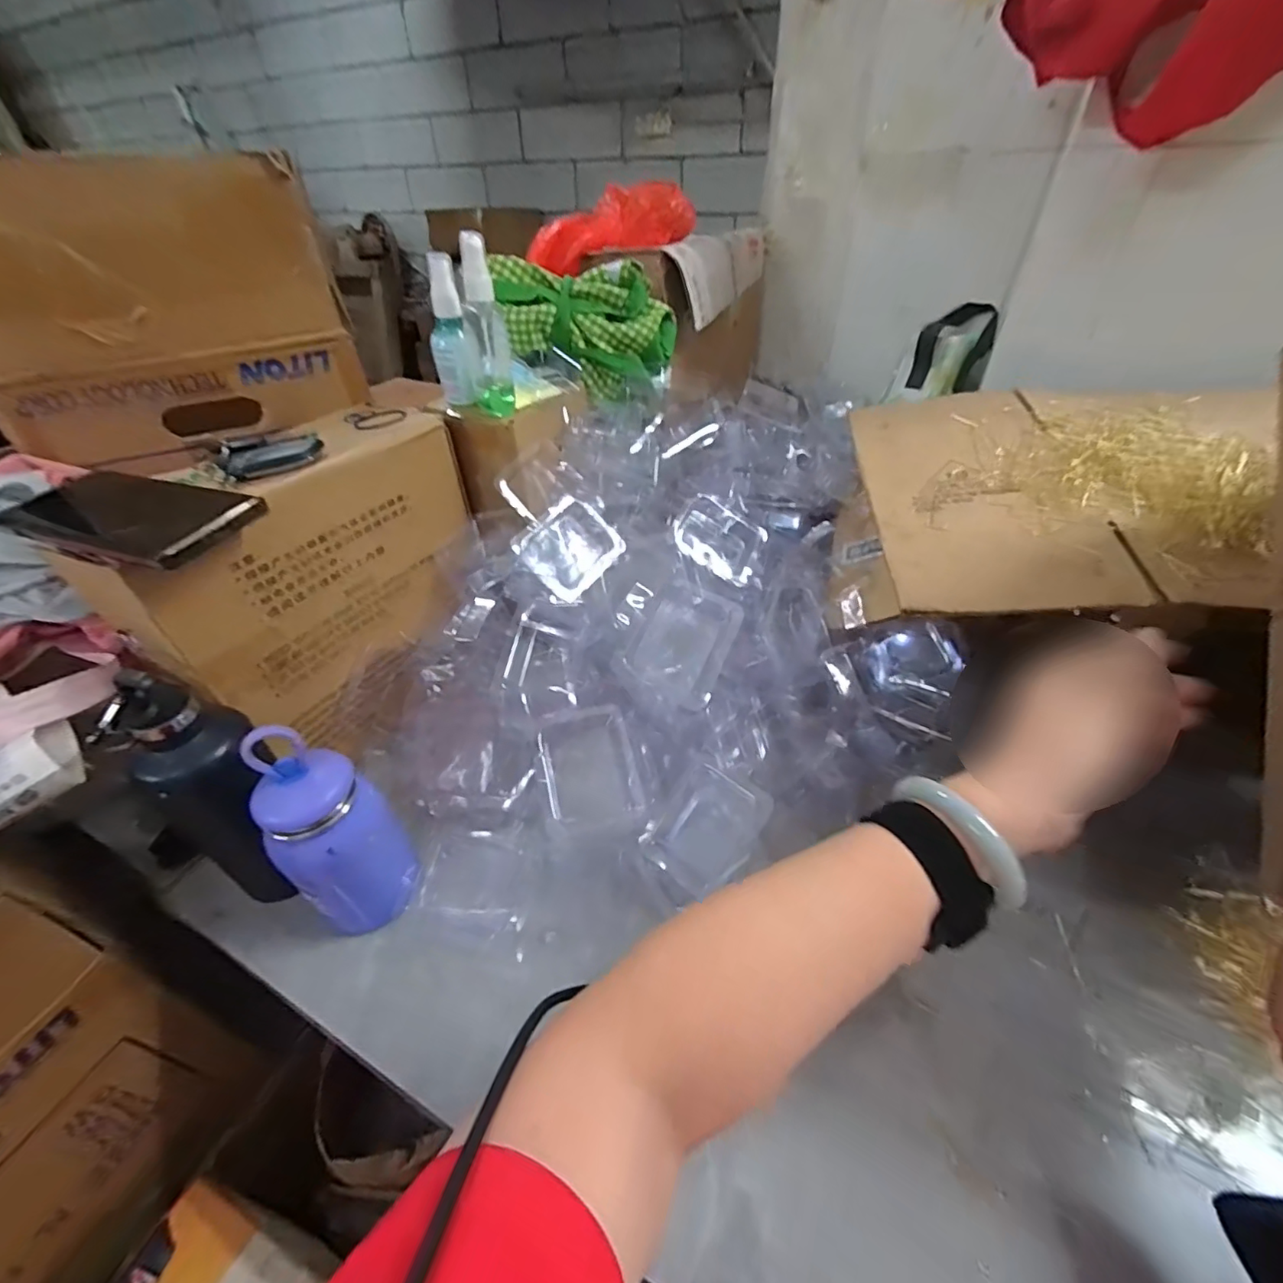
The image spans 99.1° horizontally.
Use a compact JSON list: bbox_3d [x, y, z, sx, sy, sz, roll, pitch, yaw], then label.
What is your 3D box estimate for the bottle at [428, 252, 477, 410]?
[{"bbox_3d":[-0.173,-0.276,0.494,0.032,0.115,0.035,-14,43,-15],"label":"bottle"}]

